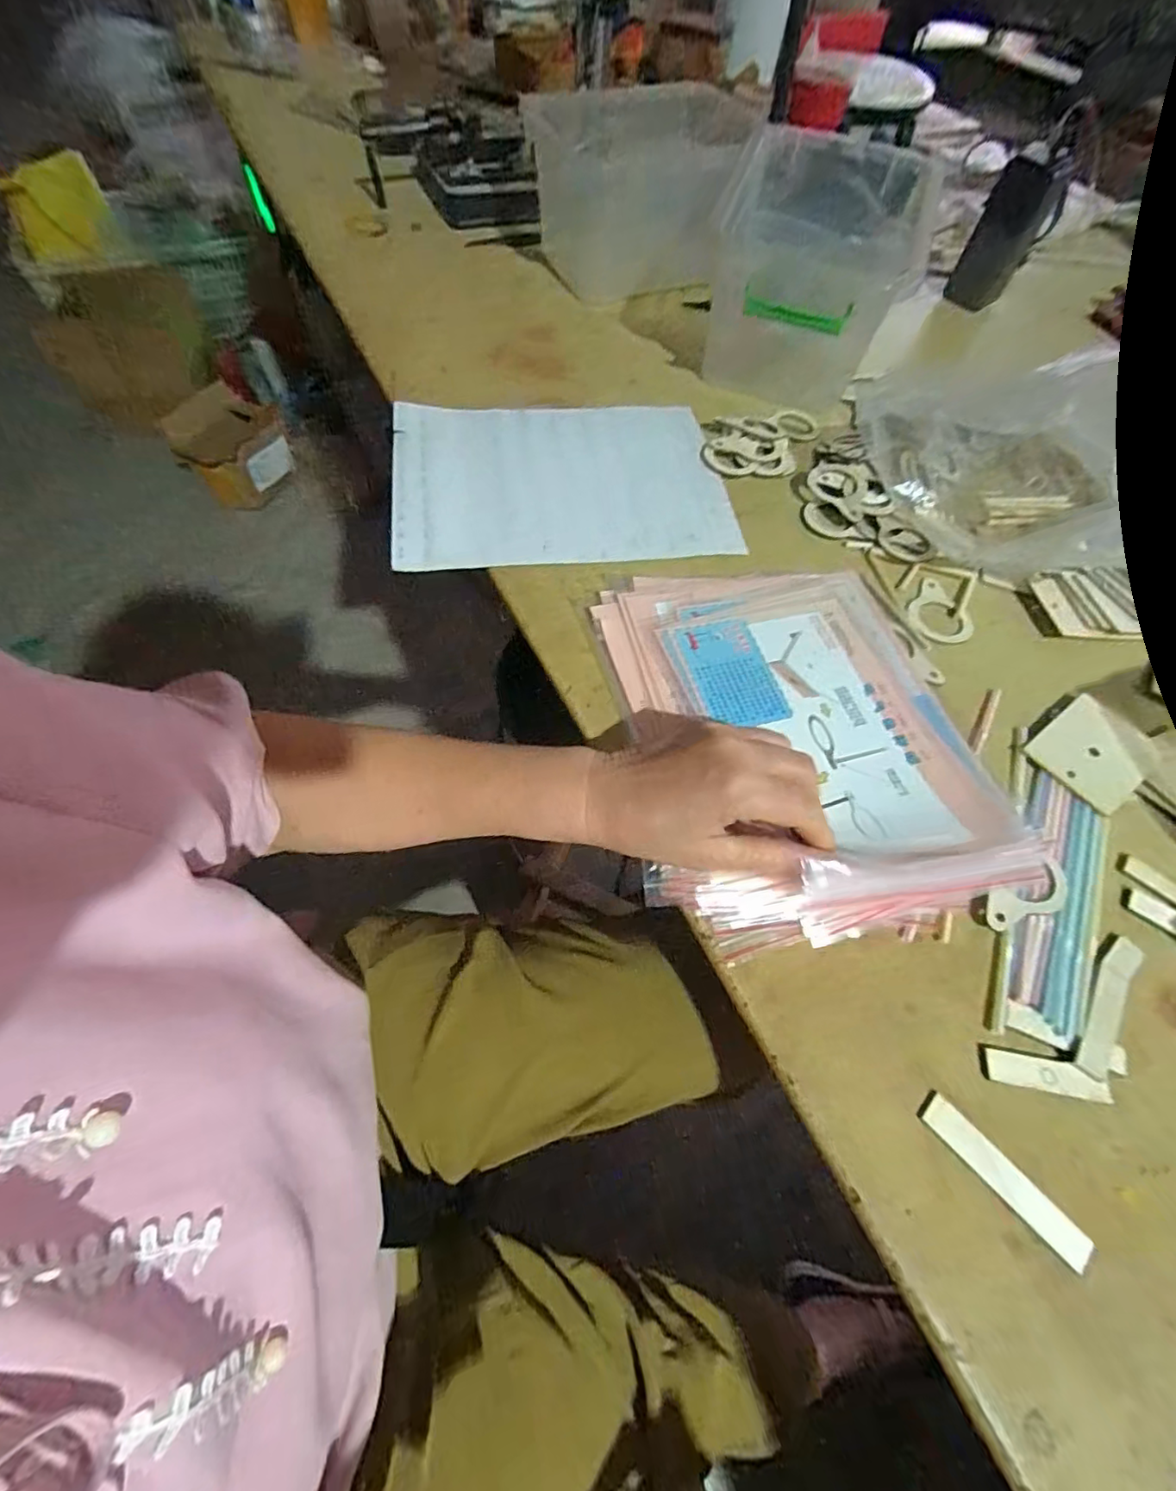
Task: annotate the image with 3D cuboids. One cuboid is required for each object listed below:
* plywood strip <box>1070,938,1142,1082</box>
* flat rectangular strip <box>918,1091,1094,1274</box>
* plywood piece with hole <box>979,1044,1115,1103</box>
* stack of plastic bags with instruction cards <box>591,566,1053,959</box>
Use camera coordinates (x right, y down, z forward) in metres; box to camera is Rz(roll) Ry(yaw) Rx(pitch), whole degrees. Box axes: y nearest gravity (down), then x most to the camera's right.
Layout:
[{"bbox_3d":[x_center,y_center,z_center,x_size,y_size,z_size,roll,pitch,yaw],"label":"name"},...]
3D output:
[{"bbox_3d":[0.276,0.135,0.303,0.019,0.005,0.084,38,66,17],"label":"plywood strip"},{"bbox_3d":[0.194,0.201,0.266,0.016,0.004,0.079,-38,69,-21],"label":"flat rectangular strip"},{"bbox_3d":[0.230,0.166,0.288,0.057,0.004,0.016,10,61,3],"label":"plywood piece with hole"},{"bbox_3d":[0.137,-0.019,0.370,0.229,0.034,0.270,-6,62,-6],"label":"stack of plastic bags with instruction cards"}]

